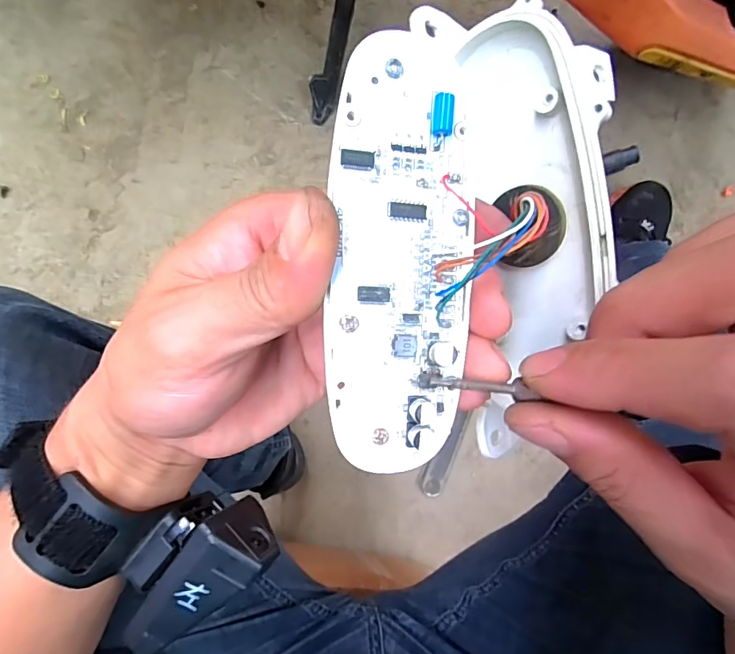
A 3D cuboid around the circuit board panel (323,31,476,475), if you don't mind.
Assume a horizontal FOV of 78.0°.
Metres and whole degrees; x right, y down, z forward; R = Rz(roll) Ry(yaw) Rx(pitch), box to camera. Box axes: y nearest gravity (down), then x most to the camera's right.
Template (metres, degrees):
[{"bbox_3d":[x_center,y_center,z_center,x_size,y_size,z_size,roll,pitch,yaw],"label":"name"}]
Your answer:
[{"bbox_3d":[0.010,-0.019,0.122,0.038,0.006,0.112,2,93,-6],"label":"circuit board panel"}]

